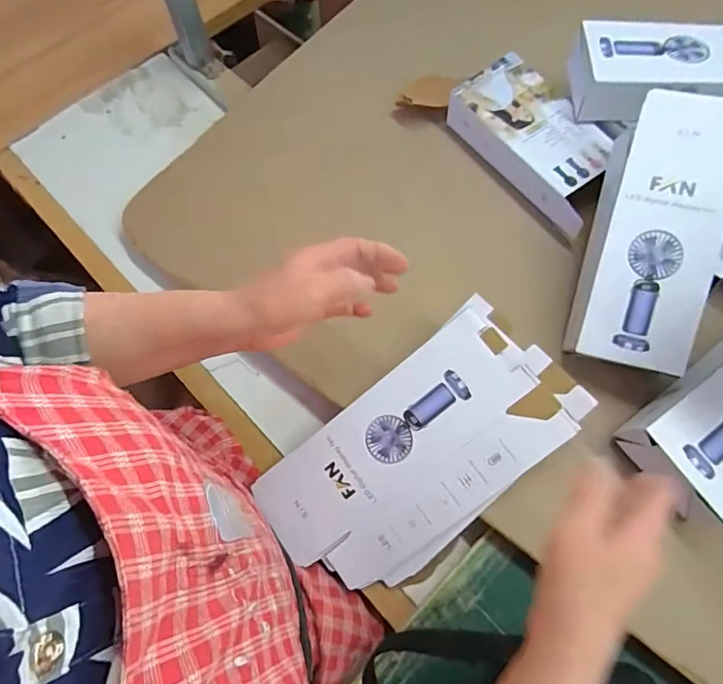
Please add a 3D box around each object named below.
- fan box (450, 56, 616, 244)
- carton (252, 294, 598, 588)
[{"bbox_3d":[0.204,-0.230,0.577,0.101,0.057,0.215,-37,71,-14],"label":"fan box"},{"bbox_3d":[0.049,0.108,0.469,0.300,0.006,0.154,-41,78,9],"label":"carton"}]

